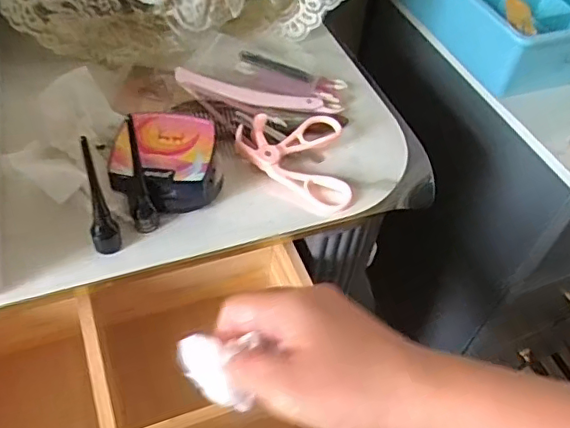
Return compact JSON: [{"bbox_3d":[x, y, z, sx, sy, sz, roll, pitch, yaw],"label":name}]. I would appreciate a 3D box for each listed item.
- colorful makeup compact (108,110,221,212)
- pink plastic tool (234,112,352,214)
[{"bbox_3d":[-0.084,-0.037,0.393,0.070,0.033,0.068,-5,50,-11],"label":"colorful makeup compact"},{"bbox_3d":[0.006,-0.042,0.418,0.081,0.031,0.078,-1,49,-8],"label":"pink plastic tool"}]

